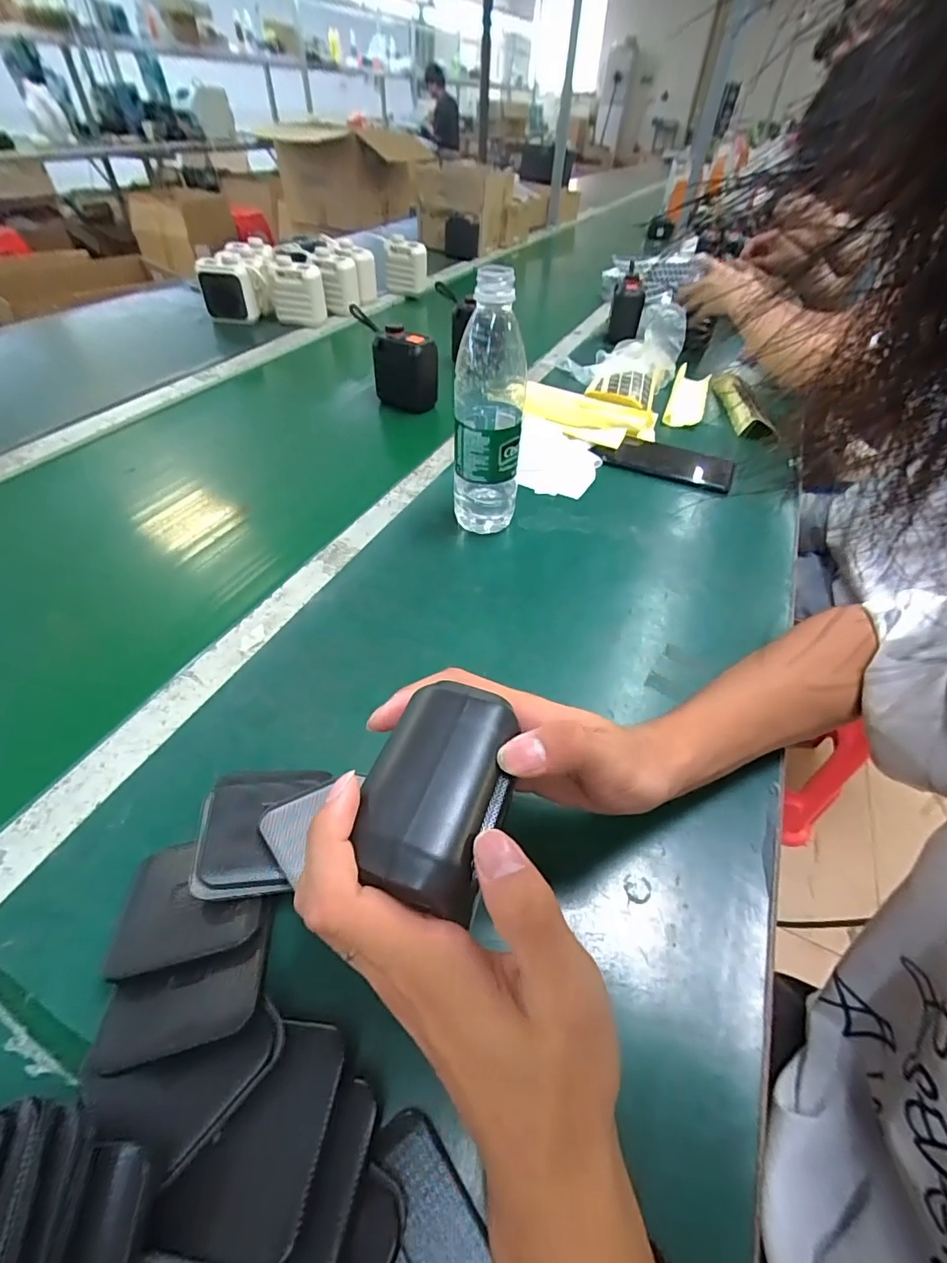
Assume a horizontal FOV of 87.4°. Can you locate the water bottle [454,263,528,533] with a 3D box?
[{"bbox_3d":[0.014,-0.200,0.468,0.068,0.225,0.071,4,48,0],"label":"water bottle"}]

